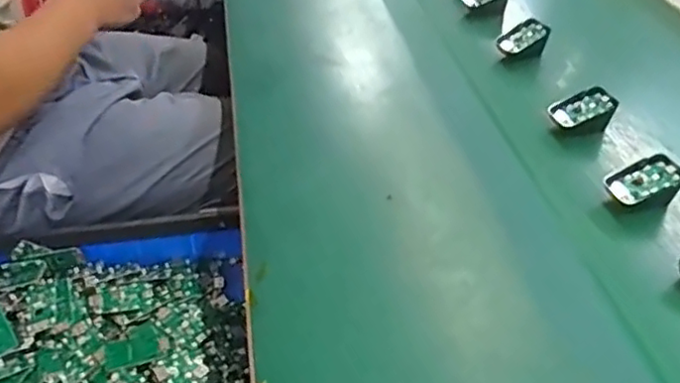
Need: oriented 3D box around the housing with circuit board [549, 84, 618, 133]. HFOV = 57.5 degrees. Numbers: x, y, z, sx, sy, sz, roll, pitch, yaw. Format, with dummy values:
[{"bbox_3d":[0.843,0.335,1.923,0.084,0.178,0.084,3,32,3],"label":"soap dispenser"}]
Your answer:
[{"bbox_3d":[0.278,-0.089,0.712,0.068,0.041,0.045,2,41,0],"label":"housing with circuit board"}]

